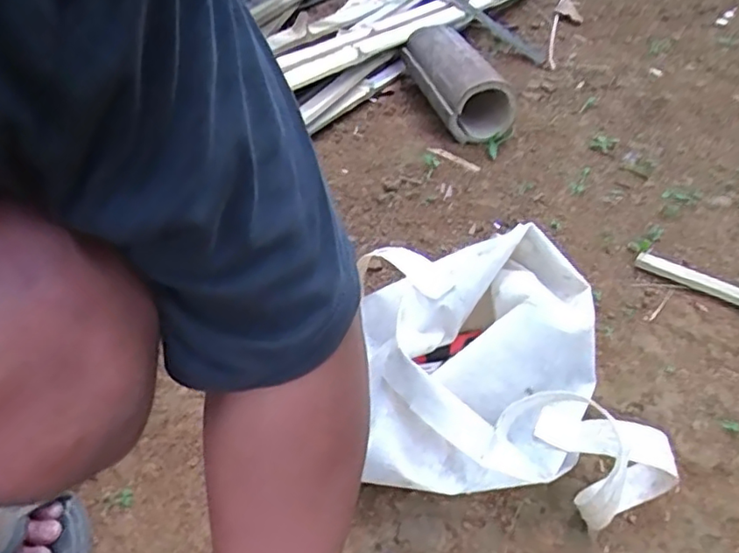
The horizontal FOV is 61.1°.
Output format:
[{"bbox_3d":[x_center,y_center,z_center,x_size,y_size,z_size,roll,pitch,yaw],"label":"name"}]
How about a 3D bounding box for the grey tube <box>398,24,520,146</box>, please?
[{"bbox_3d":[0.144,-0.321,1.030,0.123,0.104,0.287,-7,42,-11],"label":"grey tube"}]

